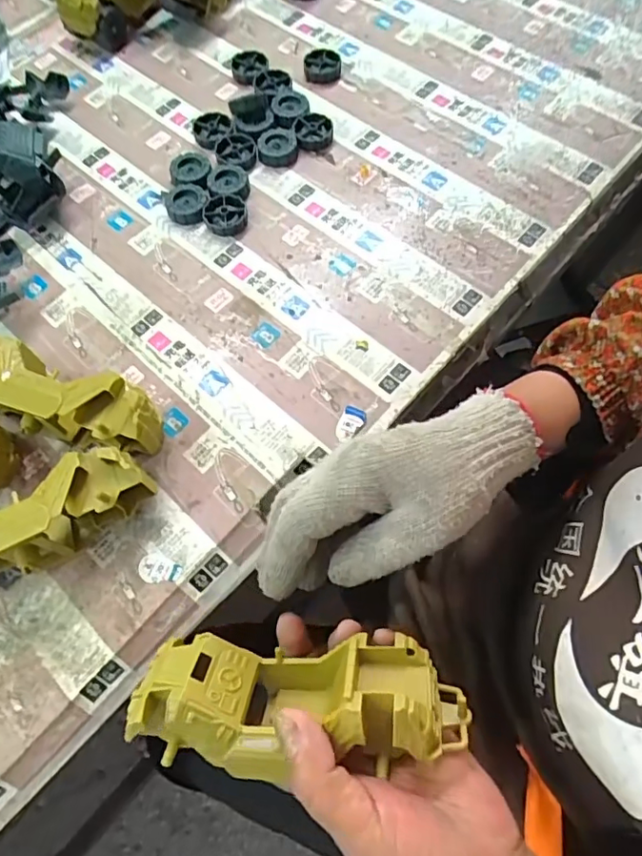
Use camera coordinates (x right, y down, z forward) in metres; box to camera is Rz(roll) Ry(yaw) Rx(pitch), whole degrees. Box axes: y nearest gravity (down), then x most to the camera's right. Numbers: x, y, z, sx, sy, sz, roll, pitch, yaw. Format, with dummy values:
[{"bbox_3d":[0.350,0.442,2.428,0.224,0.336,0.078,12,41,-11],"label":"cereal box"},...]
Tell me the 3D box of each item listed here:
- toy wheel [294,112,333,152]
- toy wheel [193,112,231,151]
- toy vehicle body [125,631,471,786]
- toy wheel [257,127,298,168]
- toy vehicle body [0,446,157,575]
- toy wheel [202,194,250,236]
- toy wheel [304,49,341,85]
[{"bbox_3d":[-0.007,-0.279,0.508,0.035,0.018,0.033,-1,68,3],"label":"toy wheel"},{"bbox_3d":[-0.106,-0.293,0.528,0.037,0.016,0.040,-1,68,3],"label":"toy wheel"},{"bbox_3d":[-0.011,0.147,0.284,0.169,0.063,0.065,-3,68,5],"label":"toy vehicle body"},{"bbox_3d":[-0.041,-0.271,0.517,0.036,0.015,0.039,-1,68,3],"label":"toy wheel"},{"bbox_3d":[-0.198,0.067,0.363,0.170,0.058,0.050,-22,69,-6],"label":"toy vehicle body"},{"bbox_3d":[-0.086,-0.190,0.482,0.039,0.013,0.040,-1,68,3],"label":"toy wheel"},{"bbox_3d":[0.001,-0.356,0.527,0.036,0.015,0.038,-1,68,3],"label":"toy wheel"}]

